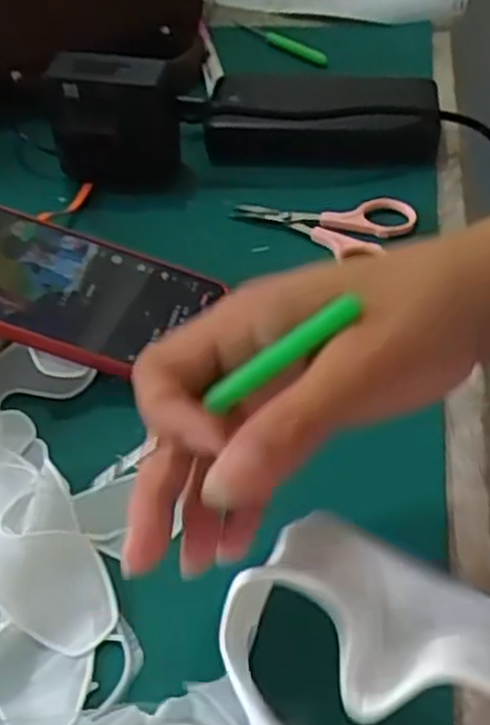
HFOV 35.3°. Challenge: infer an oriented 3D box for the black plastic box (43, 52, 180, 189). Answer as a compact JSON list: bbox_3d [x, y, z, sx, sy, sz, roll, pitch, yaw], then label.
[{"bbox_3d":[-0.083,-0.149,0.478,0.077,0.075,0.031,-3,49,1],"label":"black plastic box"}]

